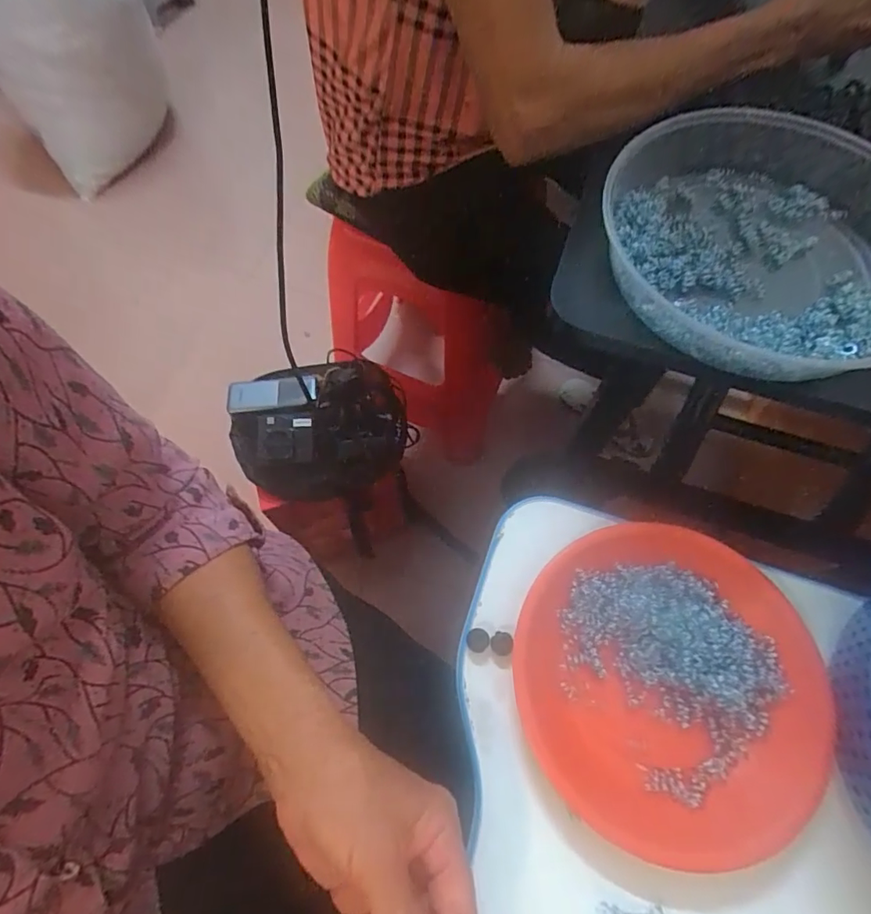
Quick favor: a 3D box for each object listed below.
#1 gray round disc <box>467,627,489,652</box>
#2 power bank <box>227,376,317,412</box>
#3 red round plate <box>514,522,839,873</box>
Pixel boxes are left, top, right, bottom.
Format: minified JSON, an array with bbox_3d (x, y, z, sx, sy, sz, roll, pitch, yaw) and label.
[{"bbox_3d":[0.030,0.128,0.351,0.016,0.004,0.016,0,64,0],"label":"gray round disc"},{"bbox_3d":[-0.245,-0.095,0.749,0.128,0.016,0.054,-7,65,-3],"label":"power bank"},{"bbox_3d":[0.152,0.144,0.330,0.189,0.026,0.190,-2,64,-1],"label":"red round plate"}]

